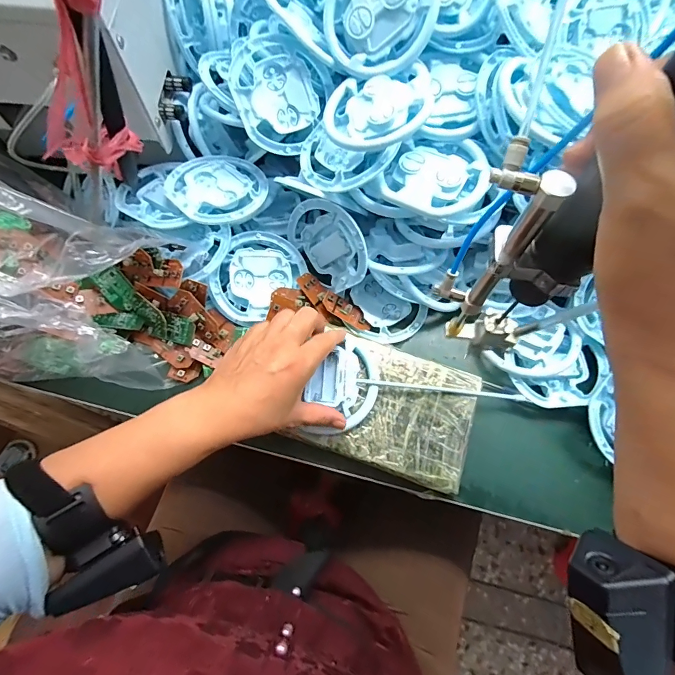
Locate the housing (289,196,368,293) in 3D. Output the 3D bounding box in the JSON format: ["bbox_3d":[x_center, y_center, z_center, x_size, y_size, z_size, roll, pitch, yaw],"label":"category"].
[{"bbox_3d":[-0.009,-0.102,0.419,0.023,0.083,0.102,-34,78,-35],"label":"housing"}]

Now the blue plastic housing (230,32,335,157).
[{"bbox_3d":[-0.061,-0.243,0.391,0.097,0.020,0.097,-3,102,-16],"label":"blue plastic housing"}]

